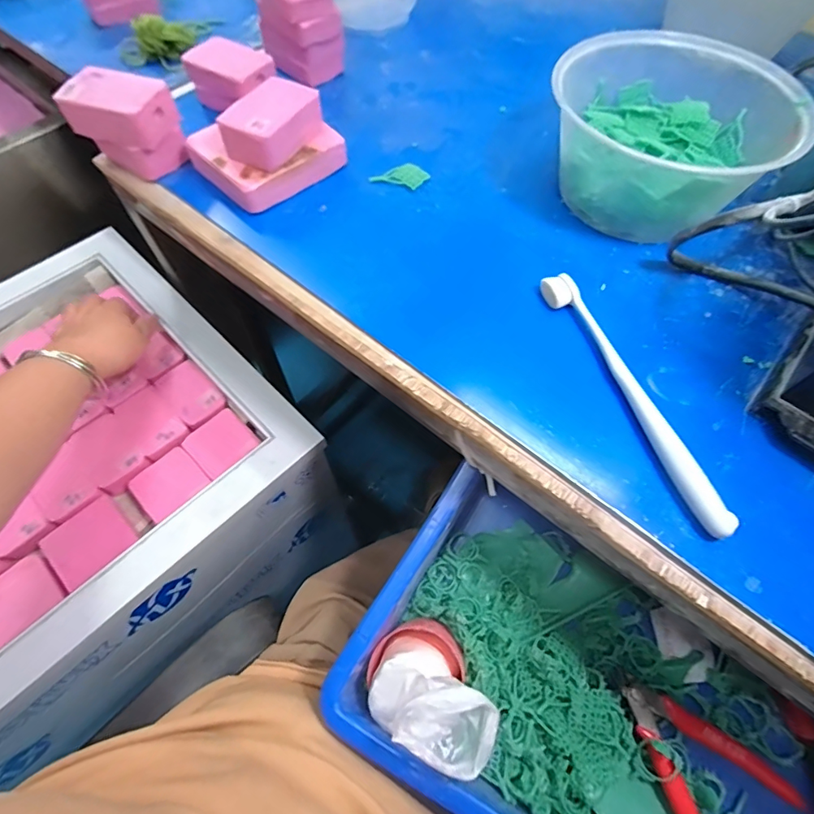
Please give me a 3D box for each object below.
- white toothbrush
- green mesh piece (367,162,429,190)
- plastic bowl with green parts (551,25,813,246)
[{"bbox_3d":[0.132,-0.011,0.276,0.020,0.012,0.181,-18,63,-10],"label":"white toothbrush"},{"bbox_3d":[-0.005,-0.191,0.378,0.043,0.005,0.030,18,63,9],"label":"green mesh piece"},{"bbox_3d":[0.186,-0.197,0.343,0.151,0.074,0.146,0,62,-1],"label":"plastic bowl with green parts"}]

